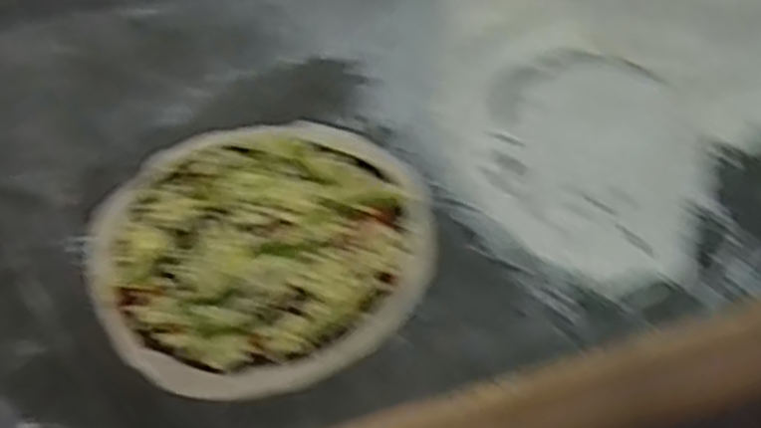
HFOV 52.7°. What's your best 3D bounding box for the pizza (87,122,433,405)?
[{"bbox_3d":[-0.111,0.025,0.727,0.304,0.012,0.289,0,55,0],"label":"pizza"}]

